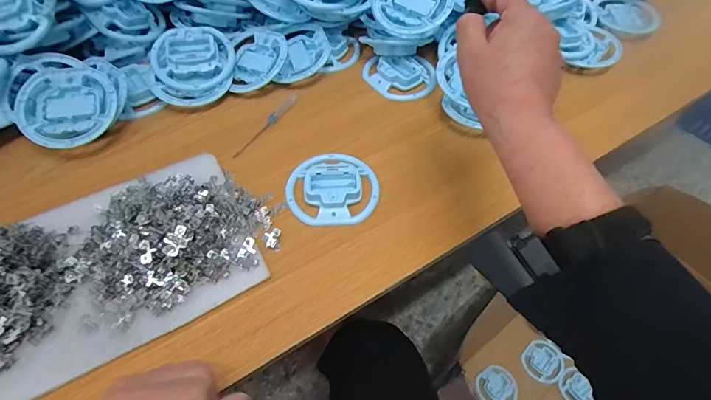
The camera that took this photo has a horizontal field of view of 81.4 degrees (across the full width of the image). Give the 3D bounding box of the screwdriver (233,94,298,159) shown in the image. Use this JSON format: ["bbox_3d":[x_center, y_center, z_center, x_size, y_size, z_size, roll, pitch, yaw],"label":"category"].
[{"bbox_3d":[-0.113,-0.096,0.525,0.011,0.006,0.120,28,59,18],"label":"screwdriver"}]

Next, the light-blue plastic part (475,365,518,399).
[{"bbox_3d":[0.349,0.463,1.017,0.099,0.022,0.095,1,55,-1],"label":"light-blue plastic part"}]

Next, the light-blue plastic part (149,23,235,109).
[{"bbox_3d":[-0.218,-0.181,0.547,0.109,0.024,0.120,33,76,-3],"label":"light-blue plastic part"}]

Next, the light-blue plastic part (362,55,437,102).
[{"bbox_3d":[0.063,-0.172,0.576,0.100,0.016,0.083,-1,55,-2],"label":"light-blue plastic part"}]

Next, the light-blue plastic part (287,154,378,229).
[{"bbox_3d":[-0.026,-0.017,0.463,0.099,0.020,0.096,1,55,-1],"label":"light-blue plastic part"}]

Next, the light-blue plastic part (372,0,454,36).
[{"bbox_3d":[0.077,-0.267,0.559,0.105,0.022,0.105,6,76,11],"label":"light-blue plastic part"}]

